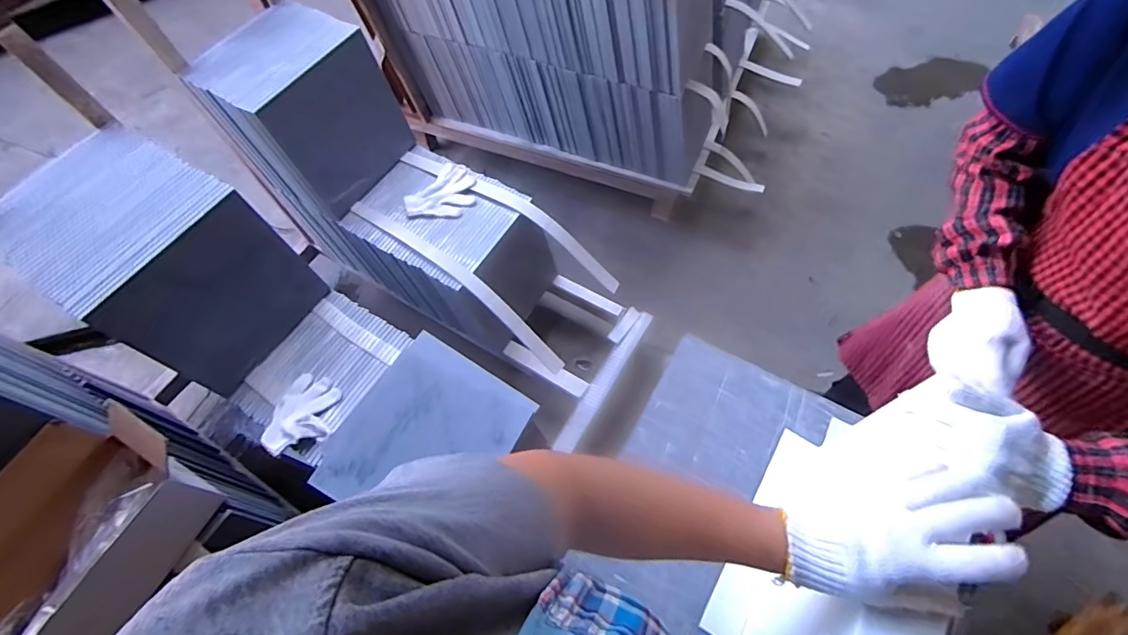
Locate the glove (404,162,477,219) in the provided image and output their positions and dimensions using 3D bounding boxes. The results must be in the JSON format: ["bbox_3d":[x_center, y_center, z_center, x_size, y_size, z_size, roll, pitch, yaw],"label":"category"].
[{"bbox_3d":[-0.296,-0.298,1.225,0.136,0.022,0.174,40,71,21],"label":"glove"}]

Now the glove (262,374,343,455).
[{"bbox_3d":[-0.519,0.185,0.988,0.127,0.031,0.162,-1,62,2],"label":"glove"}]

